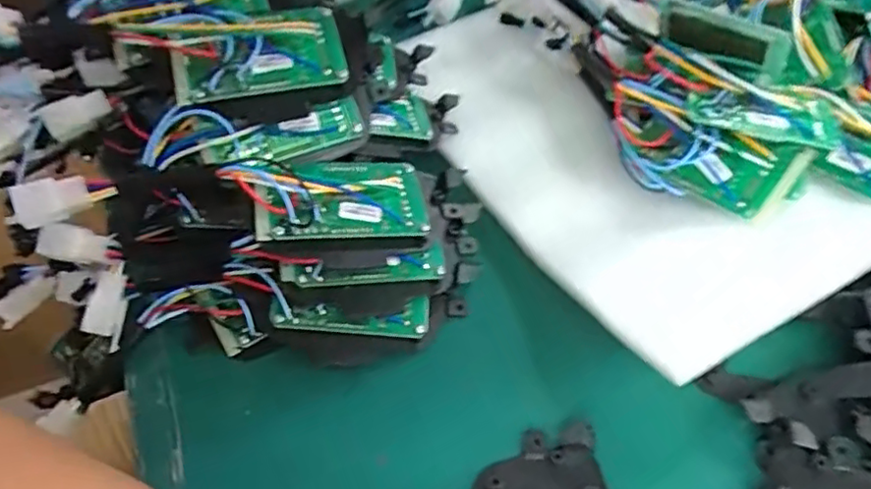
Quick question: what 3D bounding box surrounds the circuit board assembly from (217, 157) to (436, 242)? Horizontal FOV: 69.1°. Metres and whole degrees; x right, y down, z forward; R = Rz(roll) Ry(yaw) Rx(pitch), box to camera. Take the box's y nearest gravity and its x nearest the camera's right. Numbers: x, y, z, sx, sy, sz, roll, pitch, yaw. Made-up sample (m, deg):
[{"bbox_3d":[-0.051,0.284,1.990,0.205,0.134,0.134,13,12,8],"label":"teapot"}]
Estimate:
[{"bbox_3d":[-0.050,-0.024,0.306,0.093,0.013,0.046,1,60,-20],"label":"circuit board assembly"}]

